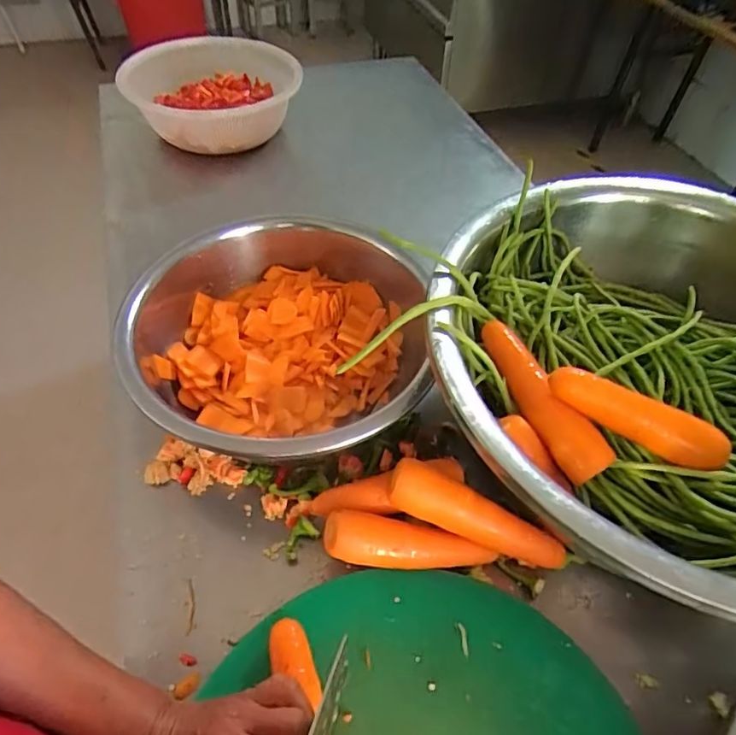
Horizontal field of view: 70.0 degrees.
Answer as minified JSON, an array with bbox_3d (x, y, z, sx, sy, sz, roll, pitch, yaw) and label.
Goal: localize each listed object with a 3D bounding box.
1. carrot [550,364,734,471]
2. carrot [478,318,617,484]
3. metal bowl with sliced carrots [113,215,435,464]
[{"bbox_3d":[0.255,0.047,0.498,0.174,0.036,0.033,25,53,0],"label":"carrot"},{"bbox_3d":[0.169,0.031,0.537,0.047,0.046,0.188,-24,56,-20],"label":"carrot"},{"bbox_3d":[-0.113,-0.043,0.661,0.365,0.120,0.393,4,51,2],"label":"metal bowl with sliced carrots"}]

